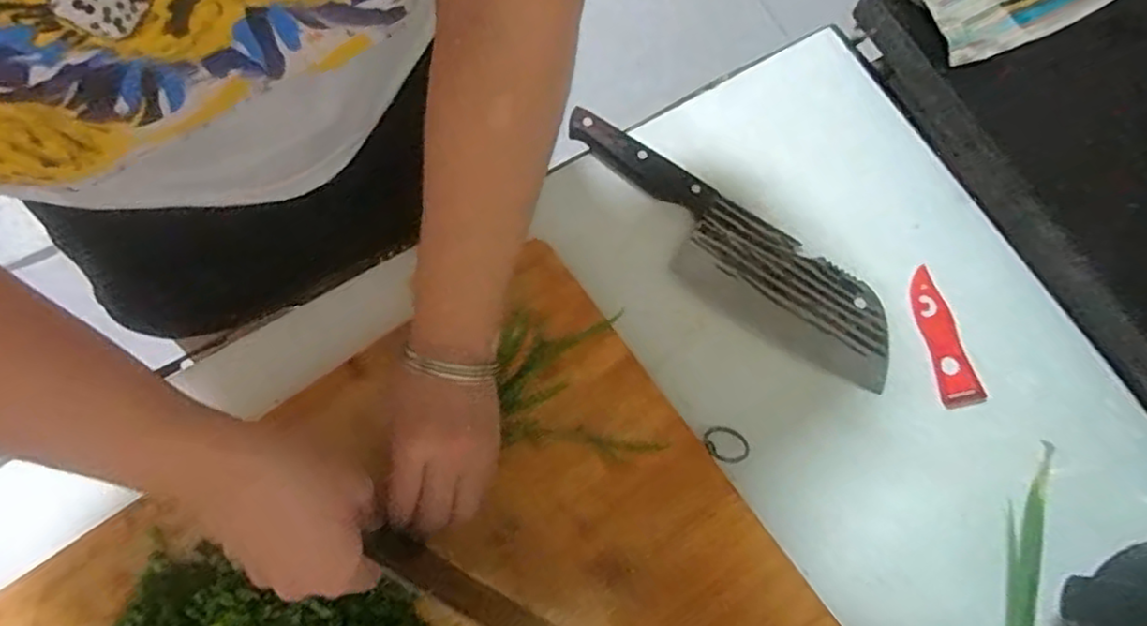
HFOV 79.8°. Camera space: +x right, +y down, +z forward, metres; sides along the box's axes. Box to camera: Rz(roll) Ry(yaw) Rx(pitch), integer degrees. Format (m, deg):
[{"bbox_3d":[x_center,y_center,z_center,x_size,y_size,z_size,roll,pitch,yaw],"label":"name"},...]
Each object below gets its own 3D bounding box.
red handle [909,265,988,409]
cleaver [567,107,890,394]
[{"bbox_3d":[0.270,0.017,0.504,0.027,0.007,0.103,-12,75,-4],"label":"red handle"},{"bbox_3d":[0.109,-0.048,0.514,0.288,0.017,0.081,34,77,8],"label":"cleaver"}]

